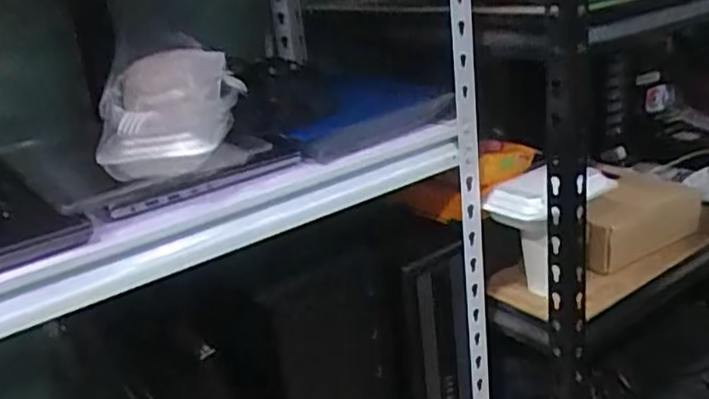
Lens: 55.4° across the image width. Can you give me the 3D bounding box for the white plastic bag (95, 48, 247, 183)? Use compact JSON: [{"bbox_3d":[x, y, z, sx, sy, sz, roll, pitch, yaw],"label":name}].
[{"bbox_3d":[-0.190,-0.089,0.700,0.146,0.104,0.149,-7,21,0],"label":"white plastic bag"}]

